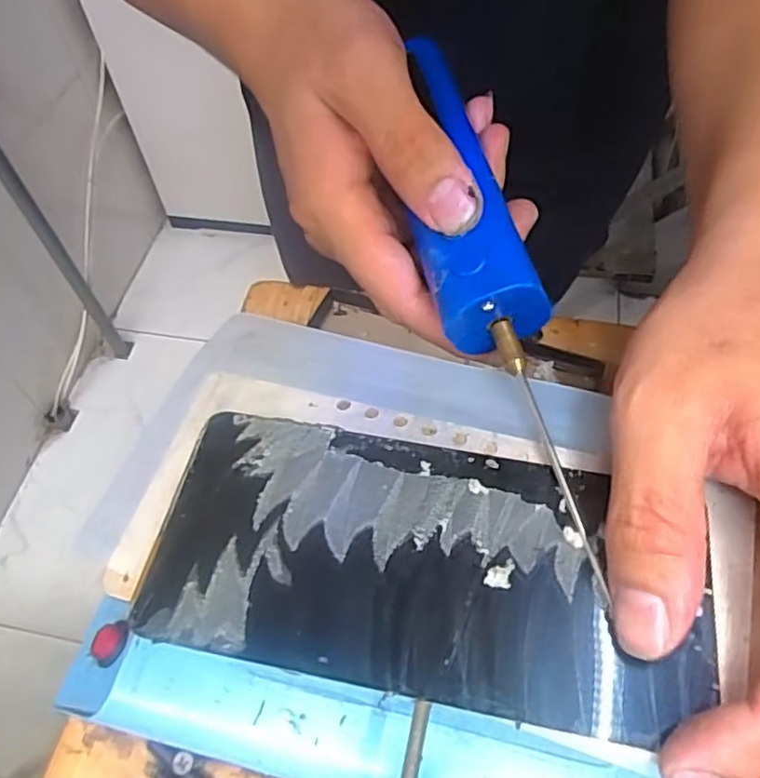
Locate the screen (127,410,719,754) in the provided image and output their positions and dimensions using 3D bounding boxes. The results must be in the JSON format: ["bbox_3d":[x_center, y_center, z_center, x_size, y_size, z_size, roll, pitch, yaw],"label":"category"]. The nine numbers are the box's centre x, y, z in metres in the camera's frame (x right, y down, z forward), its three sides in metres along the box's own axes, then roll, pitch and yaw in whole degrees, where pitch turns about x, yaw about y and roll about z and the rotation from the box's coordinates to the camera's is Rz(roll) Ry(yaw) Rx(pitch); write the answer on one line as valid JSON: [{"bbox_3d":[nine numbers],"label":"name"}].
[{"bbox_3d":[0.012,0.048,0.182,0.151,0.004,0.071,9,58,10],"label":"screen"}]

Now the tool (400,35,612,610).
[{"bbox_3d":[0.036,-0.034,0.216,0.035,0.031,0.191,-13,76,-4],"label":"tool"}]

